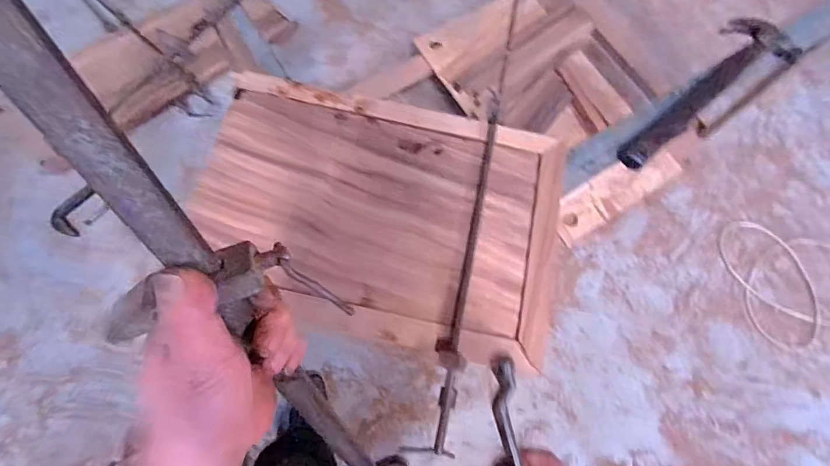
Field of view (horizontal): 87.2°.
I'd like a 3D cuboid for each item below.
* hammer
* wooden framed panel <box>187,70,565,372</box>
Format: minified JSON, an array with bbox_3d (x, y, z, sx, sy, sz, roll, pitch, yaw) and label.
[{"bbox_3d":[0.475,-0.236,0.717,0.403,0.046,0.119,-36,76,-14],"label":"hammer"},{"bbox_3d":[-0.052,-0.035,0.612,0.493,0.032,0.342,12,75,2],"label":"wooden framed panel"}]

